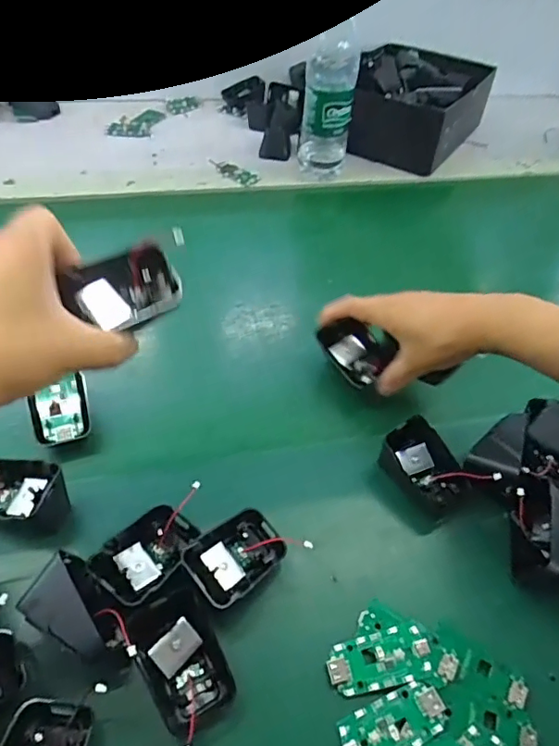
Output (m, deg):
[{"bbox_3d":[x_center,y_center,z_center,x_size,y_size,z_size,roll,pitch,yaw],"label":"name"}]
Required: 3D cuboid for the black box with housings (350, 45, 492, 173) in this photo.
[{"bbox_3d":[0.219,-0.422,0.799,0.159,0.087,0.254,28,51,17],"label":"black box with housings"}]

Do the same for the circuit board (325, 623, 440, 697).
[{"bbox_3d":[0.066,0.180,0.329,0.069,0.008,0.032,-5,50,-12],"label":"circuit board"}]

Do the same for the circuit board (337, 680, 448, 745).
[{"bbox_3d":[0.067,0.209,0.307,0.063,0.007,0.032,-17,53,-20],"label":"circuit board"}]

